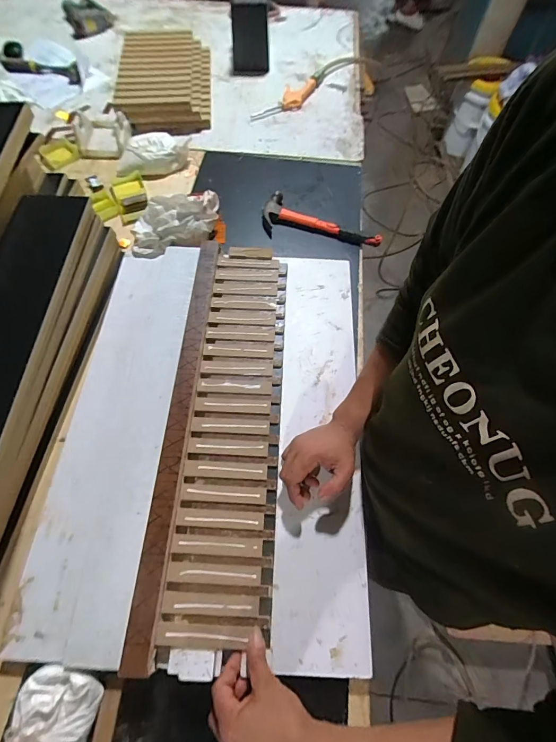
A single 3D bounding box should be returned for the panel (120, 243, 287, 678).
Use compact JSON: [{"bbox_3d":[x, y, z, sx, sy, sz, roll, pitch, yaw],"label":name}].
[{"bbox_3d":[-0.075,0.048,0.523,0.152,0.021,0.591,4,64,0],"label":"panel"}]

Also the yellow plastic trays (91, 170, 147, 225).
[{"bbox_3d":[-0.342,-0.372,0.769,0.111,0.020,0.136,-18,67,-10],"label":"yellow plastic trays"}]

